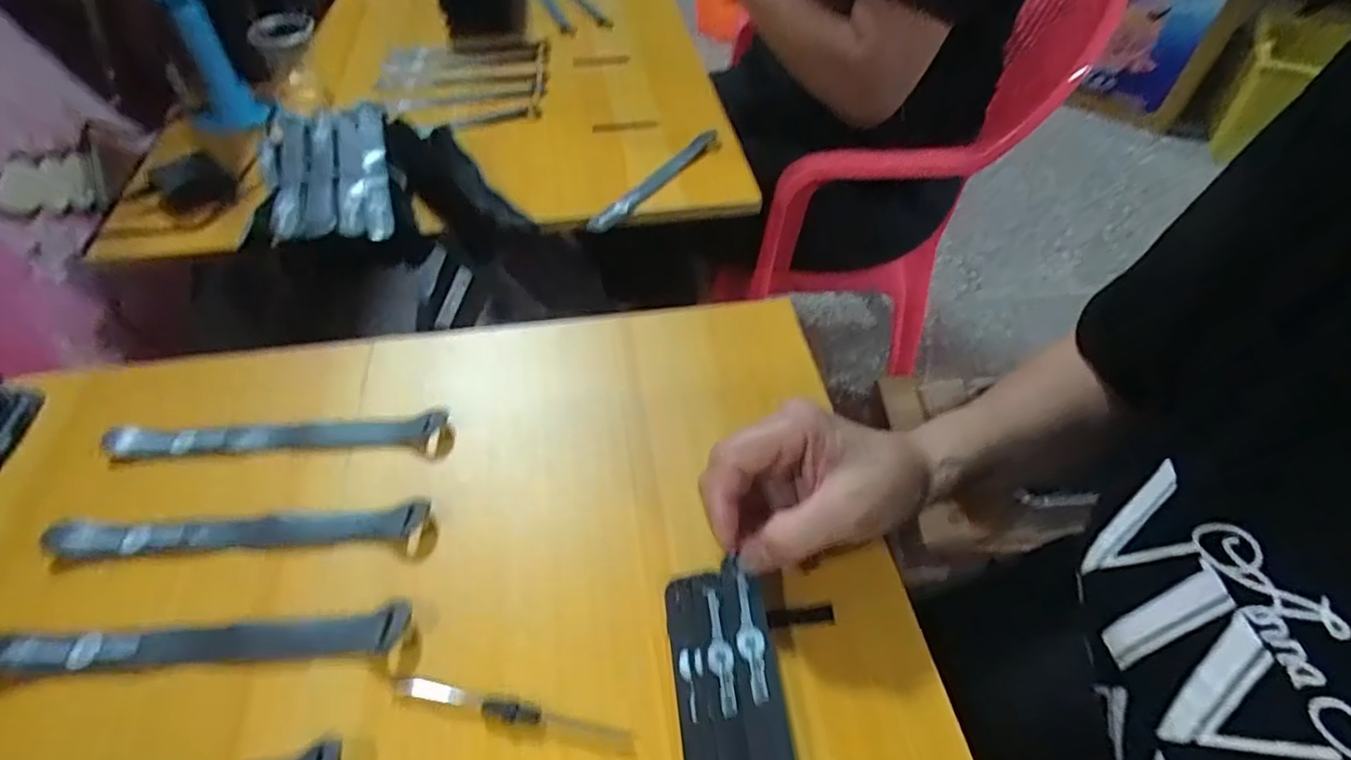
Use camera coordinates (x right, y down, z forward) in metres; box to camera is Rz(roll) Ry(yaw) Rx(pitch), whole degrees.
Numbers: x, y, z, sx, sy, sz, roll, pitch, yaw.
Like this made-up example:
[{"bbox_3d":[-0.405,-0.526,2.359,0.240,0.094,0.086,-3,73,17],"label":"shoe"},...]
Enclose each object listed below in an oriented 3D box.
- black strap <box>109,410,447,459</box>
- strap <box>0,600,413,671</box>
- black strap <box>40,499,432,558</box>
[{"bbox_3d":[-0.234,0.033,0.388,0.195,0.010,0.024,-2,49,-3],"label":"black strap"},{"bbox_3d":[-0.224,0.124,0.311,0.190,0.012,0.023,-1,49,-3],"label":"strap"},{"bbox_3d":[-0.231,0.079,0.350,0.193,0.012,0.030,0,49,-2],"label":"black strap"}]

